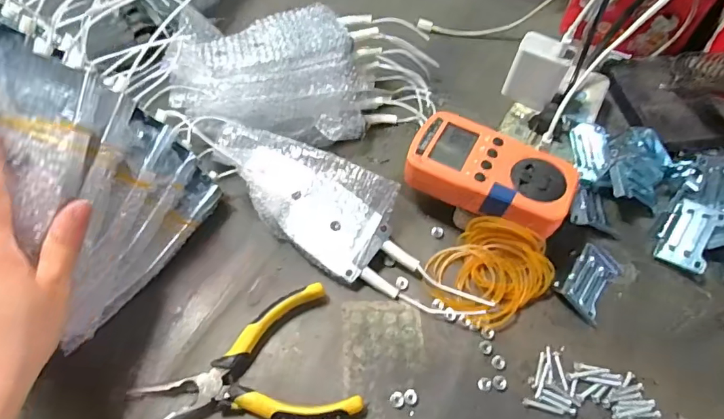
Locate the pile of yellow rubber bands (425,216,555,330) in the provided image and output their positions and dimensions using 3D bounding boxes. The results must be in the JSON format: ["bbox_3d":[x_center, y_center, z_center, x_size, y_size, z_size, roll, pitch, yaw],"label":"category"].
[{"bbox_3d":[0.100,0.048,0.361,0.079,0.039,0.078,1,58,-1],"label":"pile of yellow rubber bands"}]

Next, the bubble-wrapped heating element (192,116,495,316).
[{"bbox_3d":[-0.021,0.000,0.374,0.264,0.028,0.081,38,64,5],"label":"bubble-wrapped heating element"}]

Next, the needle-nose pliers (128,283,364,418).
[{"bbox_3d":[-0.081,0.121,0.321,0.142,0.018,0.096,-19,61,-13],"label":"needle-nose pliers"}]

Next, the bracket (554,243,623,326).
[{"bbox_3d":[0.188,0.058,0.376,0.035,0.015,0.063,35,64,19],"label":"bracket"}]

